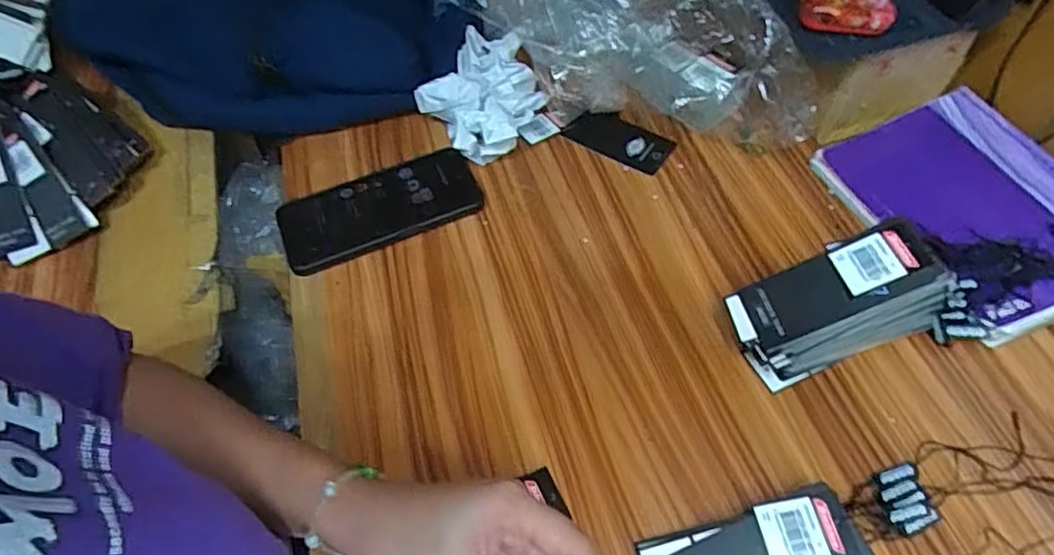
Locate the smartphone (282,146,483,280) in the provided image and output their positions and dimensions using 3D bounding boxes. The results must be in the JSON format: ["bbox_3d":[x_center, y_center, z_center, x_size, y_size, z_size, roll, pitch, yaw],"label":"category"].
[{"bbox_3d":[-0.127,-0.061,0.527,0.168,0.014,0.077,-22,61,-12],"label":"smartphone"}]

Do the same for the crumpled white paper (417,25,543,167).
[{"bbox_3d":[-0.040,-0.170,0.574,0.106,0.055,0.135,15,58,14],"label":"crumpled white paper"}]

